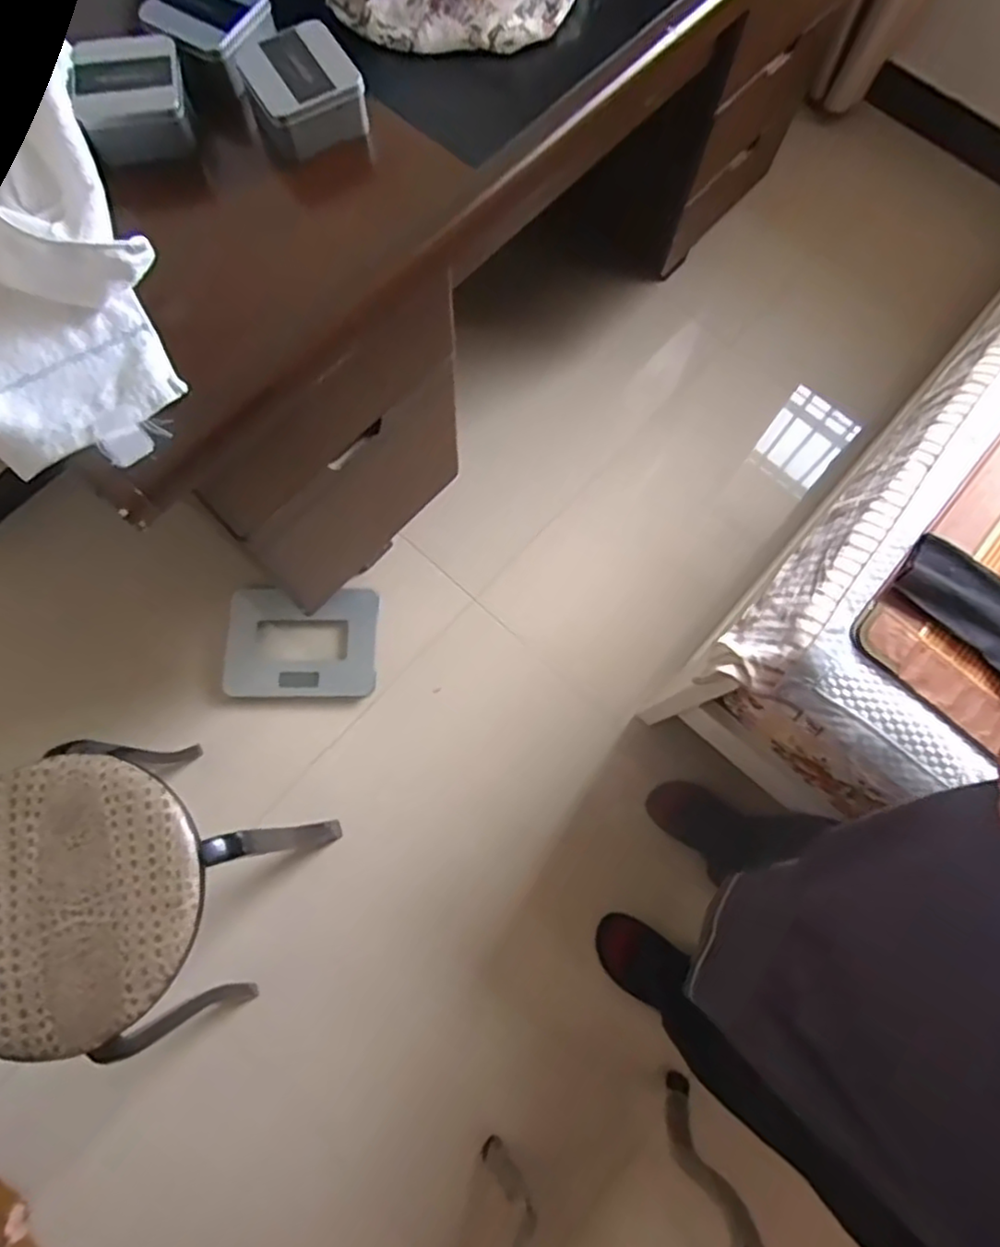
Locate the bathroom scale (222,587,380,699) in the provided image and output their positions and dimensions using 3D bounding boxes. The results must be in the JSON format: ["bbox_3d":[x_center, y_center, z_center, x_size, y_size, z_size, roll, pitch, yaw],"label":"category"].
[{"bbox_3d":[-0.364,0.037,1.244,0.265,0.033,0.202,1,86,-14],"label":"bathroom scale"}]

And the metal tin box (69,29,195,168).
[{"bbox_3d":[-0.314,-0.455,0.579,0.085,0.043,0.093,-13,75,-5],"label":"metal tin box"}]

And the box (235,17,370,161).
[{"bbox_3d":[-0.172,-0.466,0.589,0.095,0.050,0.091,-25,76,-8],"label":"box"}]

